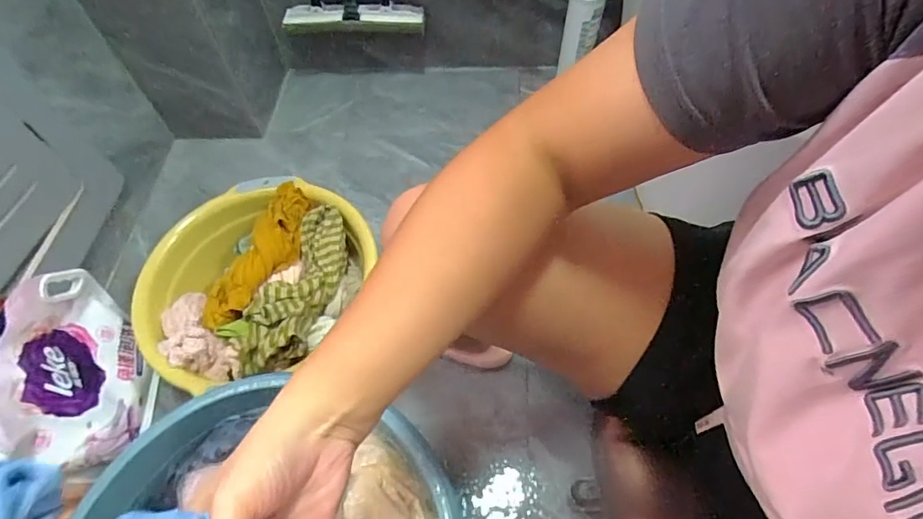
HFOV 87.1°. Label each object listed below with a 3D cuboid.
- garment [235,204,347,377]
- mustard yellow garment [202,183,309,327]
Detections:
[{"bbox_3d":[-0.244,0.038,0.727,0.086,0.071,0.280,9,59,8],"label":"garment"},{"bbox_3d":[-0.303,-0.015,0.749,0.077,0.051,0.265,14,59,11],"label":"mustard yellow garment"}]

